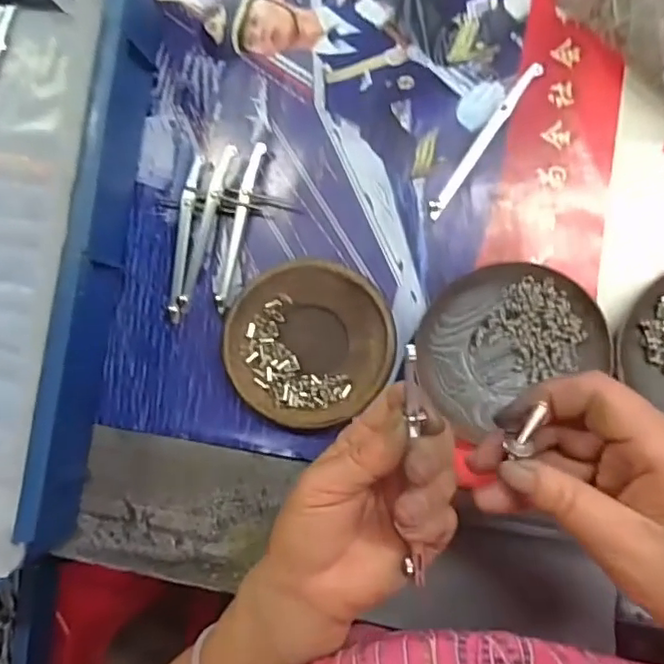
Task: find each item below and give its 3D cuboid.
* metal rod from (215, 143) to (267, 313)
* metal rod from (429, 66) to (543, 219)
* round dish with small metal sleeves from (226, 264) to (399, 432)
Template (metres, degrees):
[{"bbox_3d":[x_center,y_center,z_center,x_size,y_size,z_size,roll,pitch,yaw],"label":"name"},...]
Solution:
[{"bbox_3d":[-0.067,-0.075,0.425,0.011,0.004,0.120,16,90,10],"label":"metal rod"},{"bbox_3d":[0.102,-0.128,0.402,0.010,0.005,0.123,36,94,9],"label":"metal rod"},{"bbox_3d":[-0.017,0.006,0.407,0.109,0.016,0.112,0,88,9],"label":"round dish with small metal sleeves"}]

